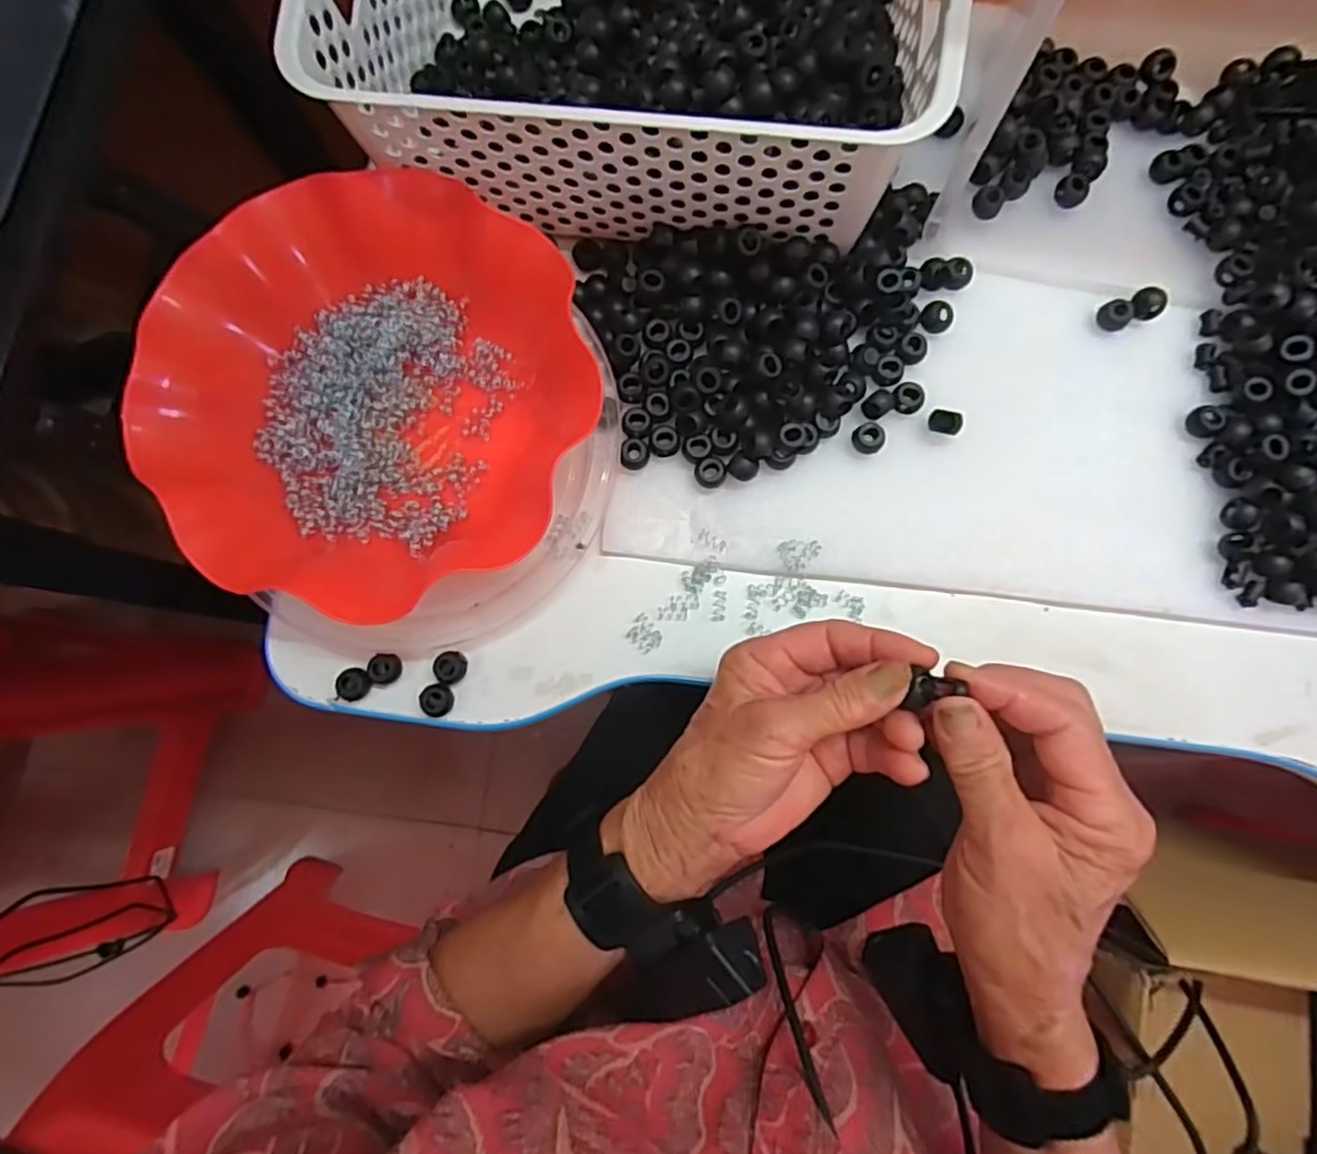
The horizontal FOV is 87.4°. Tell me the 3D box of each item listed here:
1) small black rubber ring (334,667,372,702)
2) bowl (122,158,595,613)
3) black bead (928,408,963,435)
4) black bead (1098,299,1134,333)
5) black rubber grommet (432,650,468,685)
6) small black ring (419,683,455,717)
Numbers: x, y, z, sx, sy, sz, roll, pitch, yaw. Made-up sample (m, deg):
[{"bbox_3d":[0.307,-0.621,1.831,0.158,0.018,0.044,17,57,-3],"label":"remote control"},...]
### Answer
[{"bbox_3d":[-0.168,0.059,0.379,0.018,0.005,0.018,0,82,0],"label":"small black rubber ring"},{"bbox_3d":[-0.146,-0.093,0.369,0.215,0.066,0.215,0,82,0],"label":"bowl"},{"bbox_3d":[0.160,-0.086,0.385,0.017,0.011,0.011,17,82,3],"label":"black bead"},{"bbox_3d":[0.263,-0.151,0.397,0.016,0.009,0.017,0,82,0],"label":"black bead"},{"bbox_3d":[-0.115,0.050,0.381,0.016,0.012,0.018,6,82,1],"label":"black rubber grommet"},{"bbox_3d":[-0.121,0.067,0.375,0.016,0.010,0.017,0,82,0],"label":"small black ring"}]

